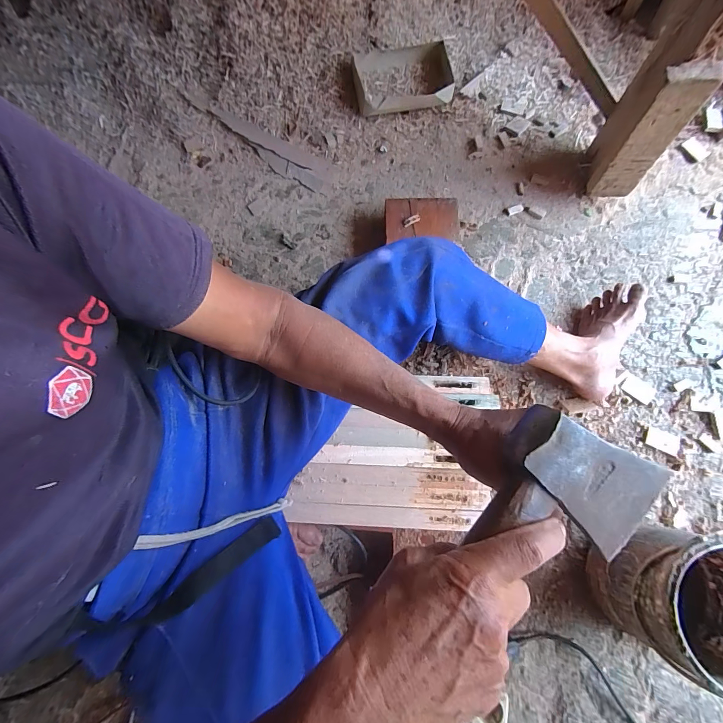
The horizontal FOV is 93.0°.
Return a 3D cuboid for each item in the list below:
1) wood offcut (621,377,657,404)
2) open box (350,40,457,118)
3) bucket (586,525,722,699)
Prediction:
[{"bbox_3d":[0.539,0.054,0.667,0.057,0.004,0.039,35,78,11],"label":"wood offcut"},{"bbox_3d":[0.097,-0.665,0.820,0.226,0.060,0.162,-7,74,0],"label":"open box"},{"bbox_3d":[0.470,0.342,0.498,0.184,0.185,0.174,-1,74,2],"label":"bucket"}]

